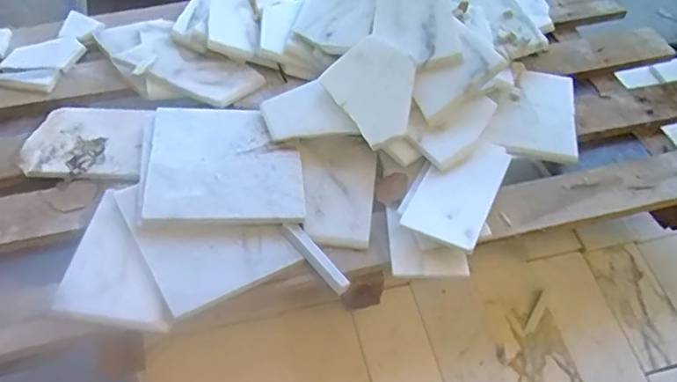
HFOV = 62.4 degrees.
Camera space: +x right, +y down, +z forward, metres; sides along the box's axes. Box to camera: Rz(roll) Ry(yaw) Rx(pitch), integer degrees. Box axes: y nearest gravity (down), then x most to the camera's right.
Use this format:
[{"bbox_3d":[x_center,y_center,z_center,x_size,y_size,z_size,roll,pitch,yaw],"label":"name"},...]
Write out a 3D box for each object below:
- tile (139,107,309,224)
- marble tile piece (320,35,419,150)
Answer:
[{"bbox_3d":[-0.114,-0.031,0.560,0.147,0.011,0.146,-1,52,-11],"label":"tile"},{"bbox_3d":[0.038,-0.105,0.563,0.082,0.013,0.106,-40,68,10],"label":"marble tile piece"}]

